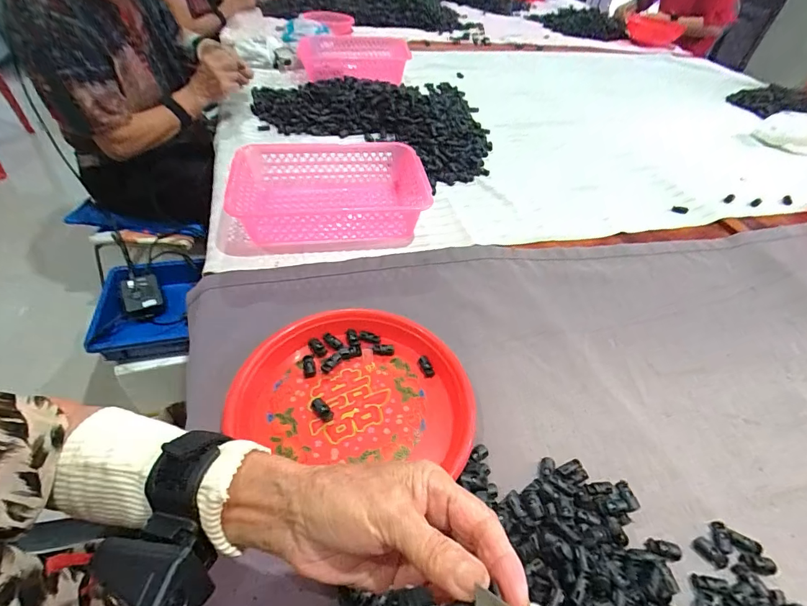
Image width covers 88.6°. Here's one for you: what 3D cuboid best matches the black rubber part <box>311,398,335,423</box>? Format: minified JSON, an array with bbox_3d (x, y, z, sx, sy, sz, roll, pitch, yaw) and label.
[{"bbox_3d":[-0.088,0.117,0.450,0.015,0.007,0.030,-30,55,-29],"label":"black rubber part"}]

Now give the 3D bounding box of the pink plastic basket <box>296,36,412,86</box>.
[{"bbox_3d":[-0.135,-0.684,1.162,0.286,0.068,0.242,-11,48,-15],"label":"pink plastic basket"}]

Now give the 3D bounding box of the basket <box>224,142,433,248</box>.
[{"bbox_3d":[-0.122,-0.187,0.699,0.319,0.072,0.225,-4,46,-9],"label":"basket"}]

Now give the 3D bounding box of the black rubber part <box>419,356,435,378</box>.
[{"bbox_3d":[0.028,0.078,0.501,0.011,0.006,0.027,-21,69,-23],"label":"black rubber part"}]

